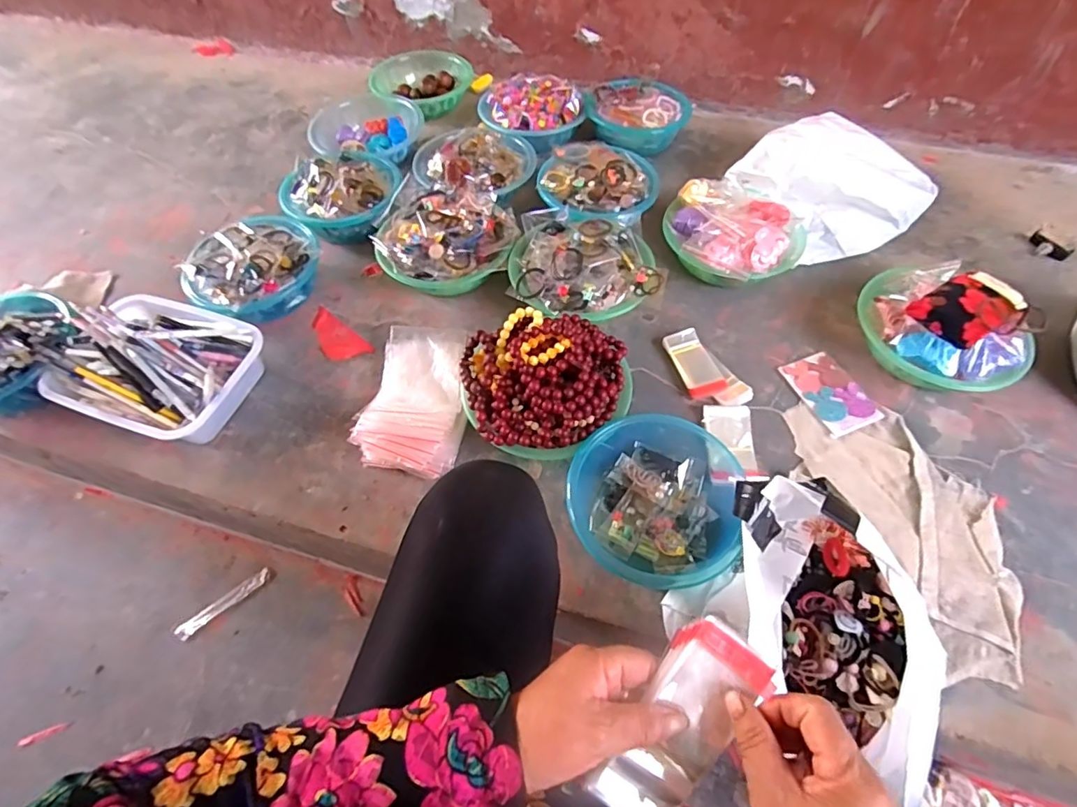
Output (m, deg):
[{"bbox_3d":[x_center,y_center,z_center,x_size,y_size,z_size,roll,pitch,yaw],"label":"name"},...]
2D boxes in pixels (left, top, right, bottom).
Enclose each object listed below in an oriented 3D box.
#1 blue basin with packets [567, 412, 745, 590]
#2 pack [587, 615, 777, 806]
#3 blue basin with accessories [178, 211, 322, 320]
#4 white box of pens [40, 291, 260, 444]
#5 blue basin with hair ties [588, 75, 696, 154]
[{"bbox_3d":[0.151,0.122,0.706,0.216,0.082,0.225,0,58,1],"label":"blue basin with packets"},{"bbox_3d":[0.088,0.197,0.327,0.056,0.015,0.127,30,88,18],"label":"pack"},{"bbox_3d":[-0.491,-0.230,0.934,0.207,0.108,0.208,0,57,1],"label":"blue basin with accessories"},{"bbox_3d":[-0.583,-0.059,0.823,0.295,0.120,0.219,18,59,13],"label":"white box of pens"},{"bbox_3d":[0.210,-0.628,1.182,0.212,0.081,0.194,0,58,1],"label":"blue basin with hair ties"}]

